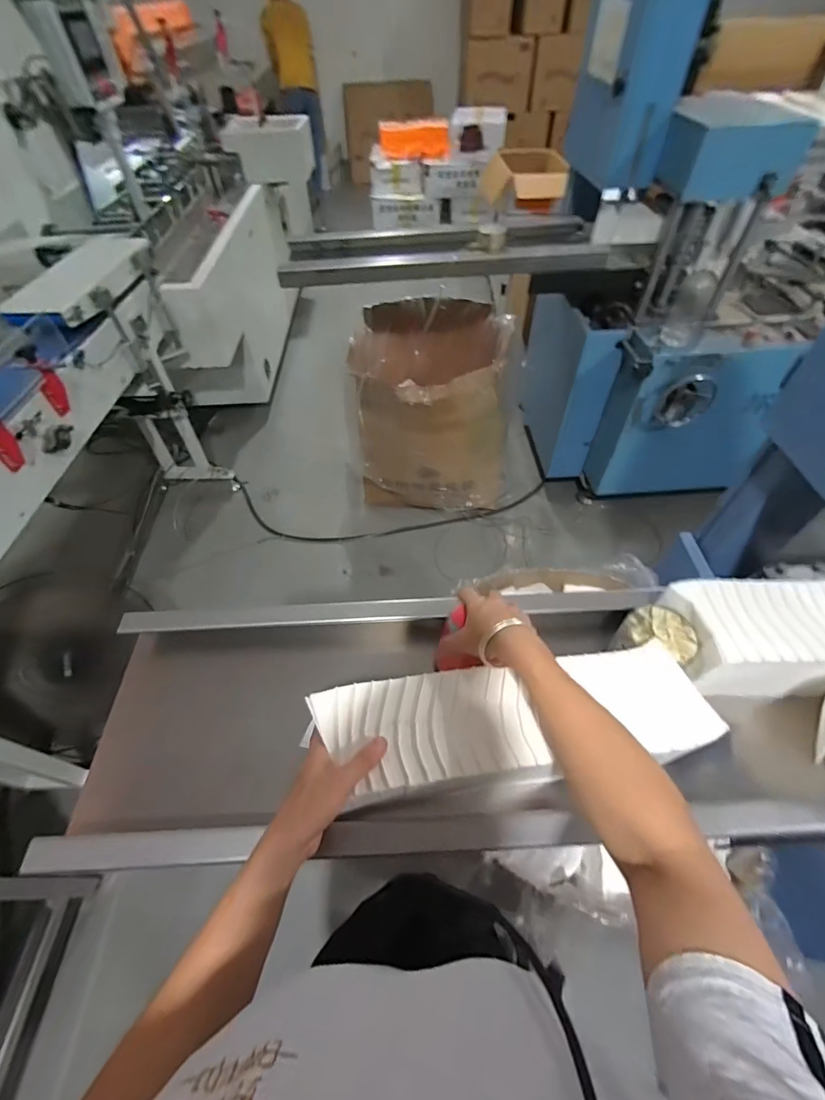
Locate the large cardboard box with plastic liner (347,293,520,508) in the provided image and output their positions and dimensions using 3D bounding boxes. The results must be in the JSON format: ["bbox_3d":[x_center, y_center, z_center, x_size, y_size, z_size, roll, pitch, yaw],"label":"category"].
[{"bbox_3d":[0.102,-0.576,1.823,0.623,0.588,0.646,3,53,4],"label":"large cardboard box with plastic liner"}]

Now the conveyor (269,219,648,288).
[{"bbox_3d":[0.151,-1.006,1.439,1.138,0.113,0.436,-7,53,-3],"label":"conveyor"}]

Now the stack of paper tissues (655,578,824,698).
[{"bbox_3d":[0.459,0.114,0.565,0.242,0.084,0.133,-2,53,0],"label":"stack of paper tissues"}]

